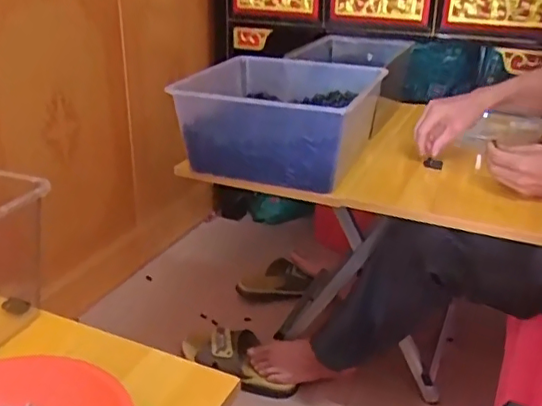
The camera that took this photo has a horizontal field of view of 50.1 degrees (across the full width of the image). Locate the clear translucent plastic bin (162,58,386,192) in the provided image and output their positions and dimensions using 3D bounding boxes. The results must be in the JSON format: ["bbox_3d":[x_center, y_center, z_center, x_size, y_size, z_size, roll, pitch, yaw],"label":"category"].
[{"bbox_3d":[0.019,-0.146,1.002,0.279,0.147,0.305,10,26,18],"label":"clear translucent plastic bin"}]

